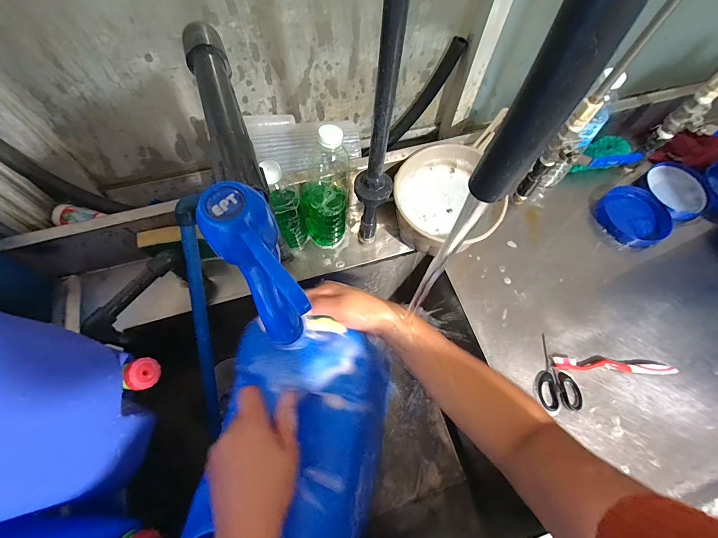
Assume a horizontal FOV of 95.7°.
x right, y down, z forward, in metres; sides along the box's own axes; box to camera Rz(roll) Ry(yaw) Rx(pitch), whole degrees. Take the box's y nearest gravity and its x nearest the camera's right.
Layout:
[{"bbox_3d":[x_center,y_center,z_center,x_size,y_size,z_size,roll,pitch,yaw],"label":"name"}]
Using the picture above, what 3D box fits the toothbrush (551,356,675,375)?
[{"bbox_3d":[0.385,0.145,0.488,0.181,0.012,0.018,3,64,0],"label":"toothbrush"}]

